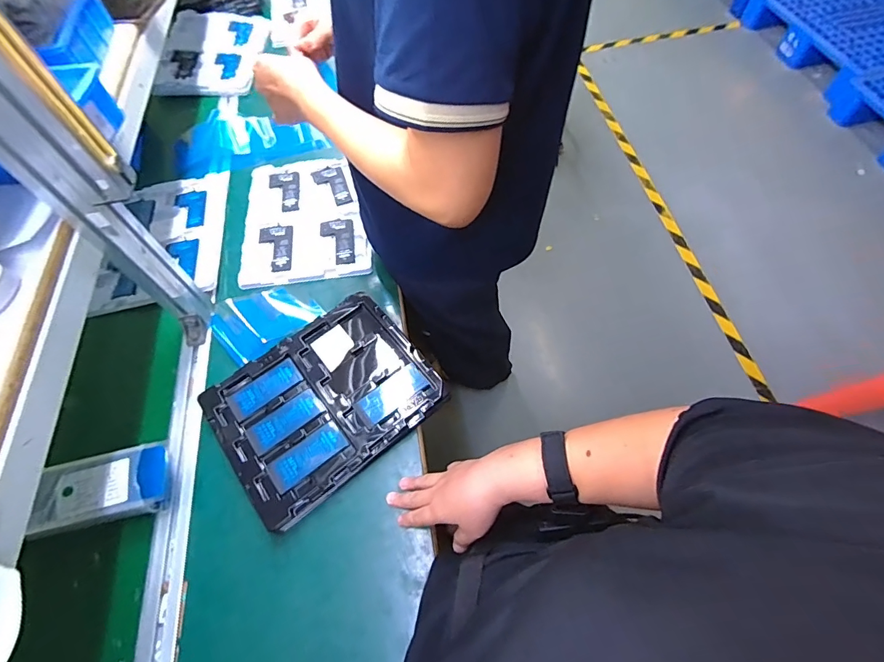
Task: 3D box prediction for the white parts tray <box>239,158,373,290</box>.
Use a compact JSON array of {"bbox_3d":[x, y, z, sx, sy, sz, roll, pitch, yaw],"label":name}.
[{"bbox_3d":[-0.253,-0.205,0.772,0.213,0.012,0.299,-13,62,-3],"label":"white parts tray"}]

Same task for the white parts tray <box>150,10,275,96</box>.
[{"bbox_3d":[-0.533,-0.659,1.004,0.214,0.034,0.299,-4,62,1],"label":"white parts tray"}]

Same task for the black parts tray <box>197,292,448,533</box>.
[{"bbox_3d":[-0.161,0.089,0.581,0.273,0.025,0.223,-36,66,-15],"label":"black parts tray"}]

